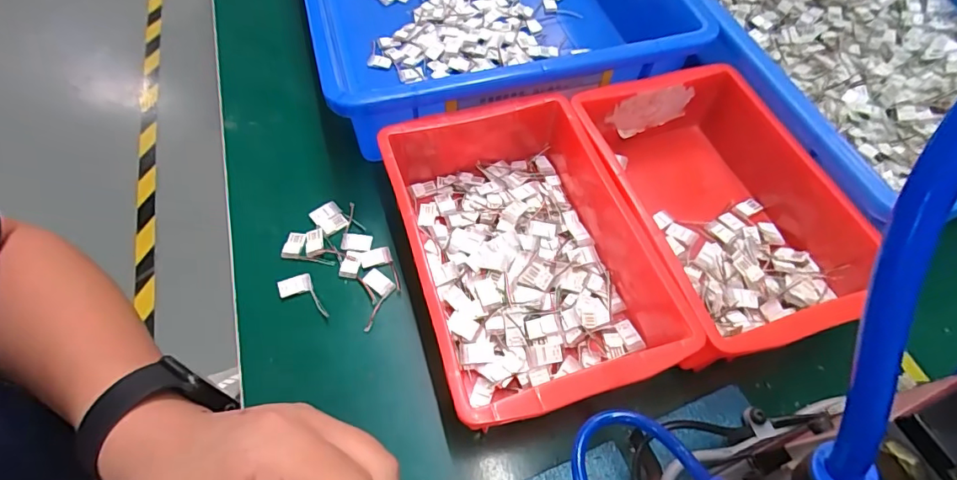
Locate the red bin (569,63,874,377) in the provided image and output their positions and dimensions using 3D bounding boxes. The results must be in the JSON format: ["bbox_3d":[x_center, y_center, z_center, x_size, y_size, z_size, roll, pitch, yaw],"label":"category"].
[{"bbox_3d":[0.153,-0.018,0.331,0.134,0.073,0.192,-13,61,-10],"label":"red bin"}]

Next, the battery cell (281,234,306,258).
[{"bbox_3d":[-0.125,0.003,0.329,0.012,0.004,0.018,11,59,6],"label":"battery cell"}]

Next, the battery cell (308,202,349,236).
[{"bbox_3d":[-0.104,-0.015,0.343,0.019,0.005,0.021,-32,64,-19],"label":"battery cell"}]

